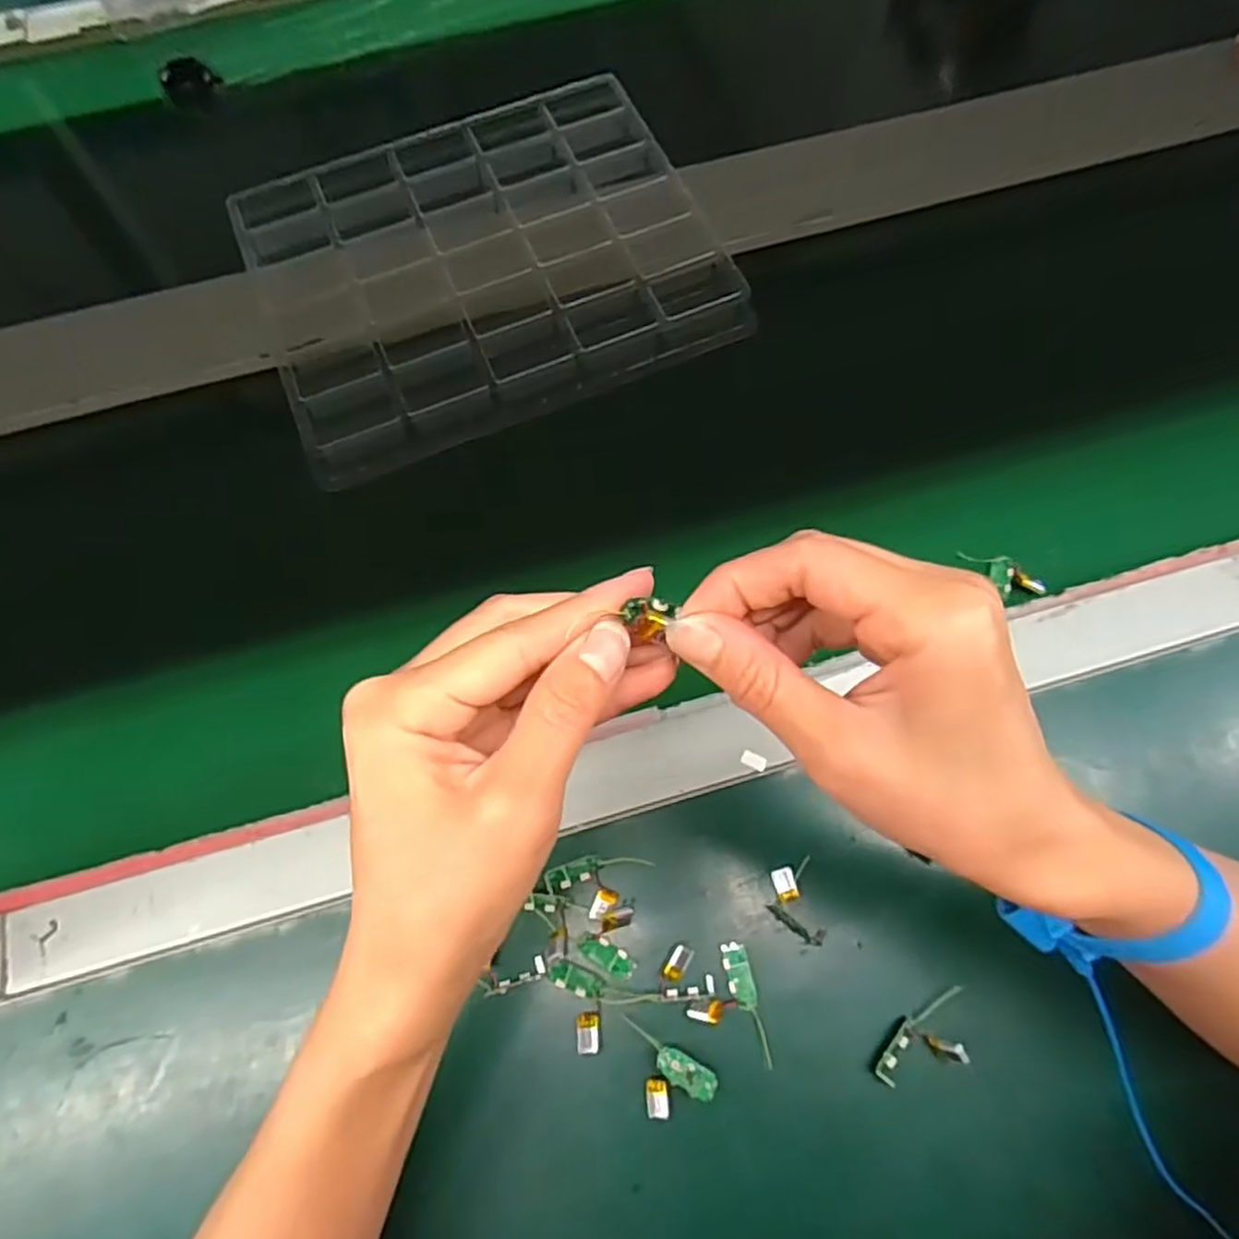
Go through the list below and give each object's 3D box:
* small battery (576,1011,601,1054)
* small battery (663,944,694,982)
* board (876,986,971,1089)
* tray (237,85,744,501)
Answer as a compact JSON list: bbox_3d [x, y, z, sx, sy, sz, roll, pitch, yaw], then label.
[{"bbox_3d":[-0.014,0.187,0.330,0.011,0.004,0.016,-4,68,1],"label":"small battery"},{"bbox_3d":[0.028,0.160,0.339,0.009,0.004,0.017,30,72,13],"label":"small battery"},{"bbox_3d":[0.137,0.187,0.322,0.051,0.013,0.026,-28,70,-9],"label":"board"},{"bbox_3d":[-0.091,-0.240,0.495,0.299,0.035,0.238,-22,69,-7],"label":"tray"}]

